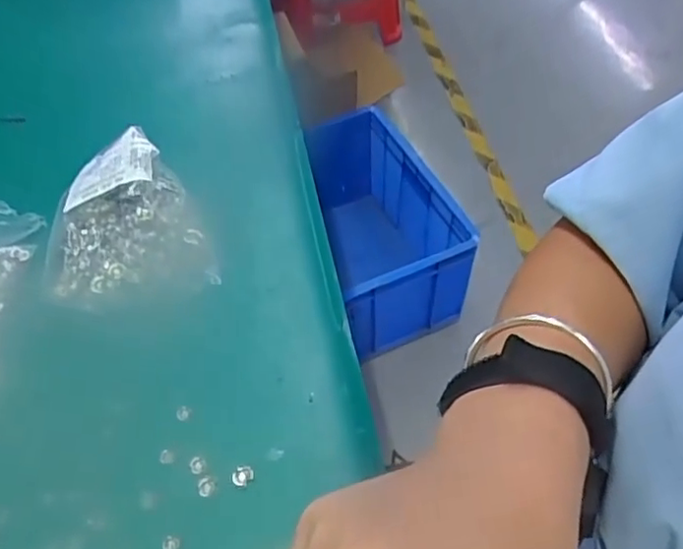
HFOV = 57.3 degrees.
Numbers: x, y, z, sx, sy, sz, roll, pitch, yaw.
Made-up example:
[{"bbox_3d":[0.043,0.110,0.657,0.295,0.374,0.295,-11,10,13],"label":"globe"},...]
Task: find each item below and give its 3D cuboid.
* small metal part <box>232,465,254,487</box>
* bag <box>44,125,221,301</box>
[{"bbox_3d":[-0.046,0.093,0.289,0.009,0.004,0.010,24,58,18],"label":"small metal part"},{"bbox_3d":[-0.131,-0.031,0.364,0.087,0.031,0.109,-21,56,-13],"label":"bag"}]

